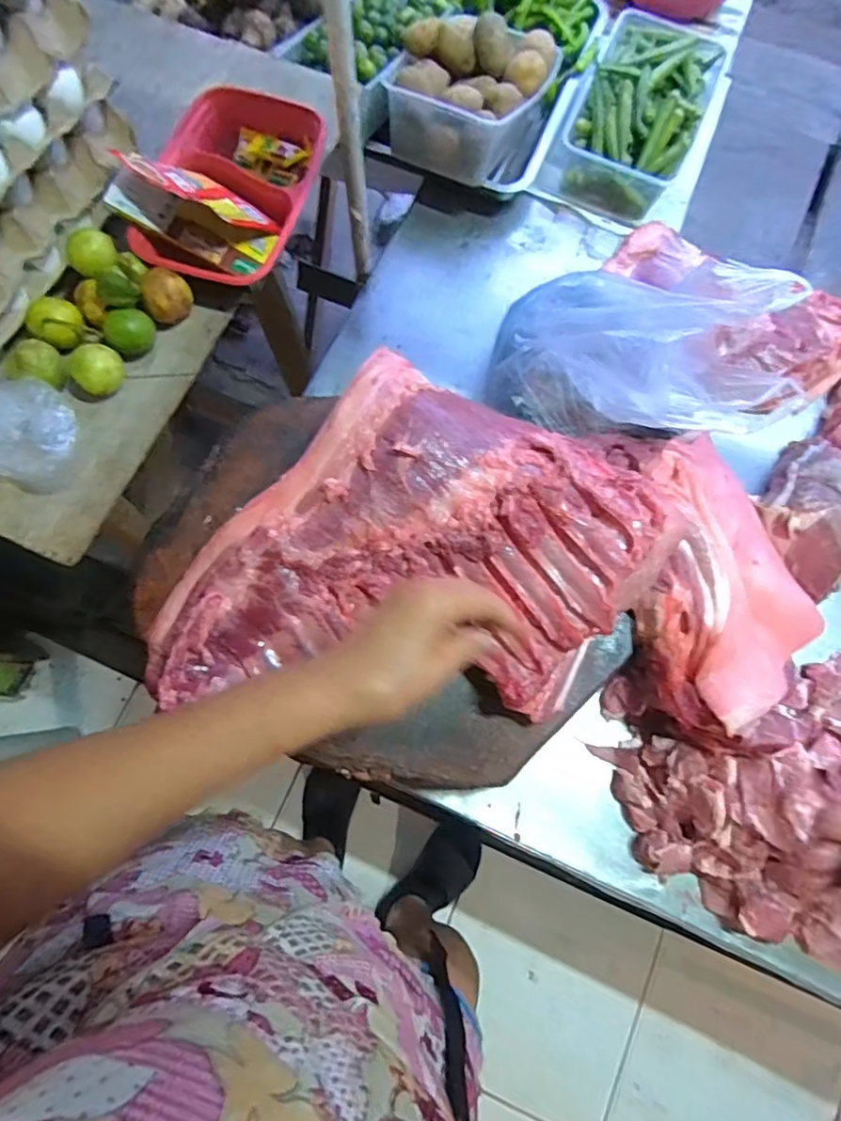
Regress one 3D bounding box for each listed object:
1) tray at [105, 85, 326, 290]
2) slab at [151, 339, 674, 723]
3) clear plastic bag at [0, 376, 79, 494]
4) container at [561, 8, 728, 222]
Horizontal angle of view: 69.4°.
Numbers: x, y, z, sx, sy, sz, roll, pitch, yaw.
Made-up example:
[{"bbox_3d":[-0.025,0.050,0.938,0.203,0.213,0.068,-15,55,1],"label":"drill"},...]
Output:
[{"bbox_3d":[-0.187,-0.375,0.600,0.159,0.074,0.224,19,78,3],"label":"tray"},{"bbox_3d":[-0.006,0.020,0.526,0.328,0.063,0.367,34,79,6],"label":"slab"},{"bbox_3d":[-0.343,-0.112,0.523,0.090,0.067,0.084,23,78,4],"label":"clear plastic bag"},{"bbox_3d":[0.291,-0.596,0.814,0.161,0.095,0.263,23,78,4],"label":"container"}]

